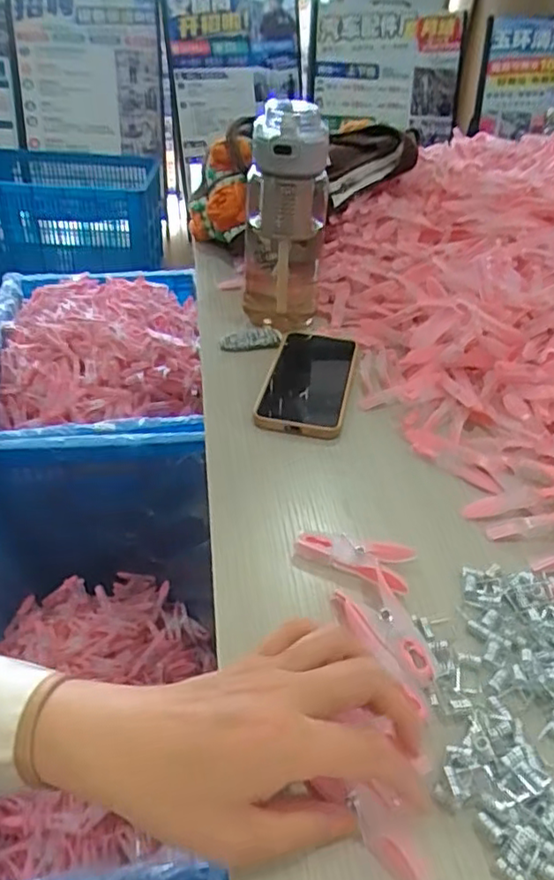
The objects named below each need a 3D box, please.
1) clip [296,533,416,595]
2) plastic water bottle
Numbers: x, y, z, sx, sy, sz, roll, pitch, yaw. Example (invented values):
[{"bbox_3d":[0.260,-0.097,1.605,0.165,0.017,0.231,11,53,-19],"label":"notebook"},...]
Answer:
[{"bbox_3d":[0.051,0.075,0.421,0.075,0.015,0.031,12,39,11],"label":"clip"},{"bbox_3d":[0.008,-0.219,0.633,0.078,0.204,0.070,3,38,-1],"label":"plastic water bottle"}]

